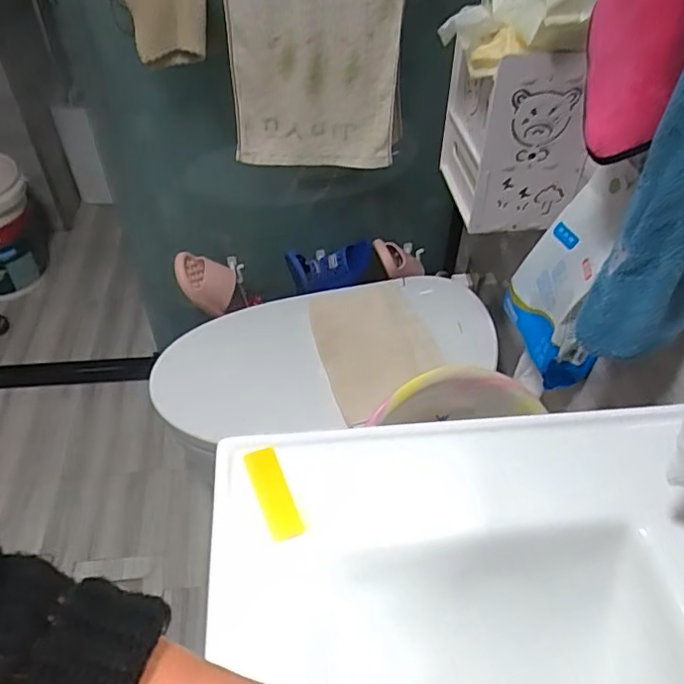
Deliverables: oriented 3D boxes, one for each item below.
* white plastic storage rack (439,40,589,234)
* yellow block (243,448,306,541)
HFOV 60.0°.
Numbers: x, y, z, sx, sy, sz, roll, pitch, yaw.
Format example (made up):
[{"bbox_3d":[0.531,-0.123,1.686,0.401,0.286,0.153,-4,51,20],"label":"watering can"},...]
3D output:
[{"bbox_3d":[0.247,-0.315,0.856,0.150,0.242,0.205,-3,47,-4],"label":"white plastic storage rack"},{"bbox_3d":[-0.060,0.131,0.514,0.027,0.009,0.084,-17,49,-17],"label":"yellow block"}]

